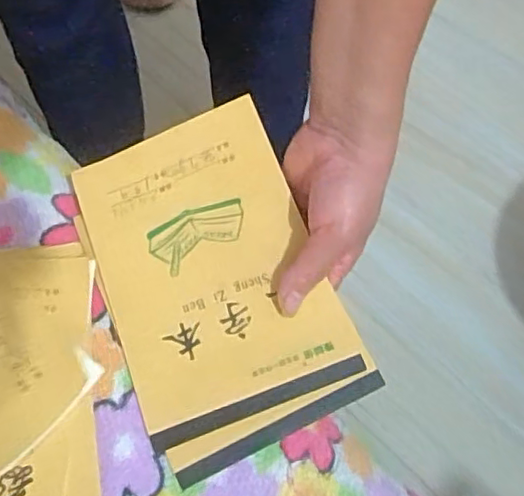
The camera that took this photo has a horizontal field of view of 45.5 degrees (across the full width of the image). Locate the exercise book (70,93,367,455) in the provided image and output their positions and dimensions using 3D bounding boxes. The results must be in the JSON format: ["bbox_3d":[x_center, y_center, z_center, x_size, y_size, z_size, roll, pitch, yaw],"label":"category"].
[{"bbox_3d":[-0.034,0.009,0.382,0.127,0.014,0.186,-21,72,-3],"label":"exercise book"}]

